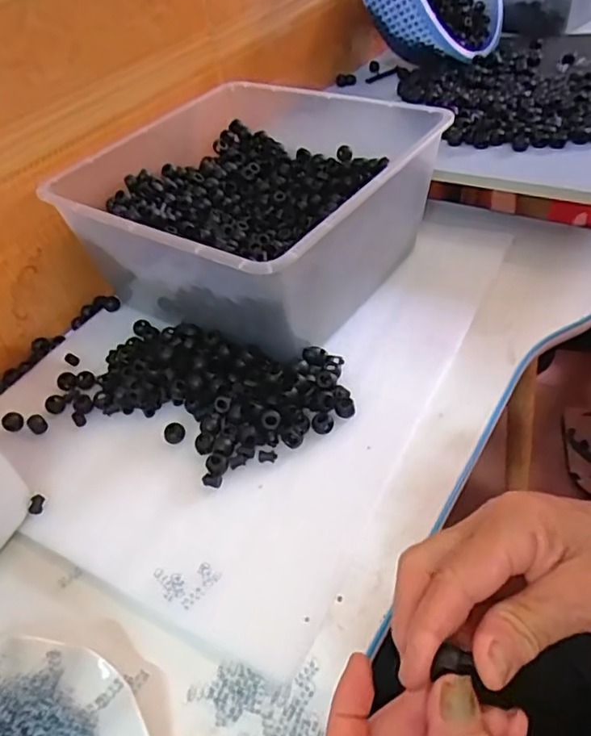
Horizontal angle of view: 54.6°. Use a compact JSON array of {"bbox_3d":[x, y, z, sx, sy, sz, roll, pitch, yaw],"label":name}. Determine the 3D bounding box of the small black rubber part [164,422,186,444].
[{"bbox_3d":[-0.102,0.055,0.483,0.017,0.006,0.018,-5,44,5],"label":"small black rubber part"}]

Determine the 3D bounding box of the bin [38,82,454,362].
[{"bbox_3d":[-0.043,-0.168,0.588,0.293,0.137,0.300,23,52,29],"label":"bin"}]

